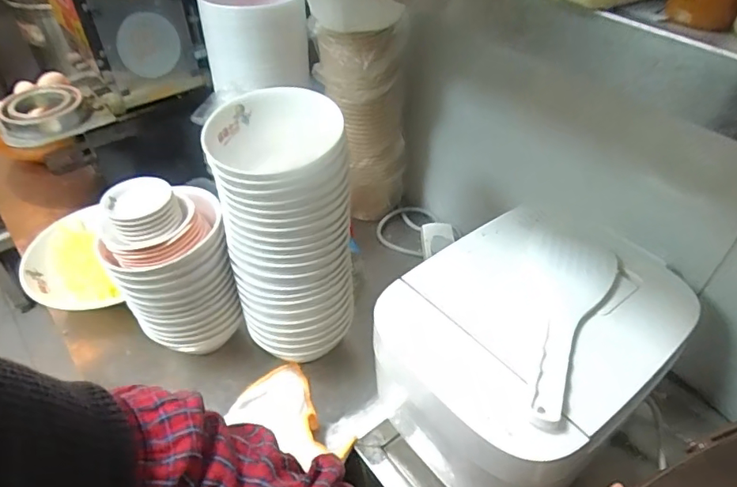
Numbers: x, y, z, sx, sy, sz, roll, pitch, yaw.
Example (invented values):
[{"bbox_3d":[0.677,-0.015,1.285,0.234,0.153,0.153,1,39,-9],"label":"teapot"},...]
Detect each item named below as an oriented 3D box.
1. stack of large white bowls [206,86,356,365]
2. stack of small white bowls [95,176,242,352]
[{"bbox_3d":[-0.092,-0.018,0.602,0.134,0.273,0.155,-5,43,-5],"label":"stack of large white bowls"},{"bbox_3d":[-0.235,0.035,0.625,0.128,0.205,0.106,-23,48,-22],"label":"stack of small white bowls"}]

